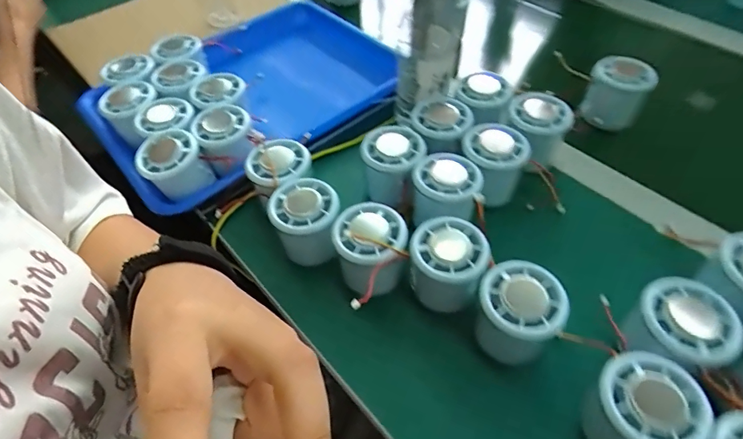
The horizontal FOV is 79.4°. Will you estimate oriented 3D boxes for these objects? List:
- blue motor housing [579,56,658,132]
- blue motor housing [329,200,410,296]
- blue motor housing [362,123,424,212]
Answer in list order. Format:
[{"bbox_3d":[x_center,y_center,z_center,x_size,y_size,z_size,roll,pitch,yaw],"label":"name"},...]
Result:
[{"bbox_3d":[0.264,-0.136,0.481,0.048,0.062,0.057,-20,53,-13],"label":"blue motor housing"},{"bbox_3d":[0.000,0.023,0.359,0.059,0.052,0.060,7,51,9],"label":"blue motor housing"},{"bbox_3d":[0.020,-0.052,0.415,0.057,0.046,0.059,3,51,6],"label":"blue motor housing"}]

